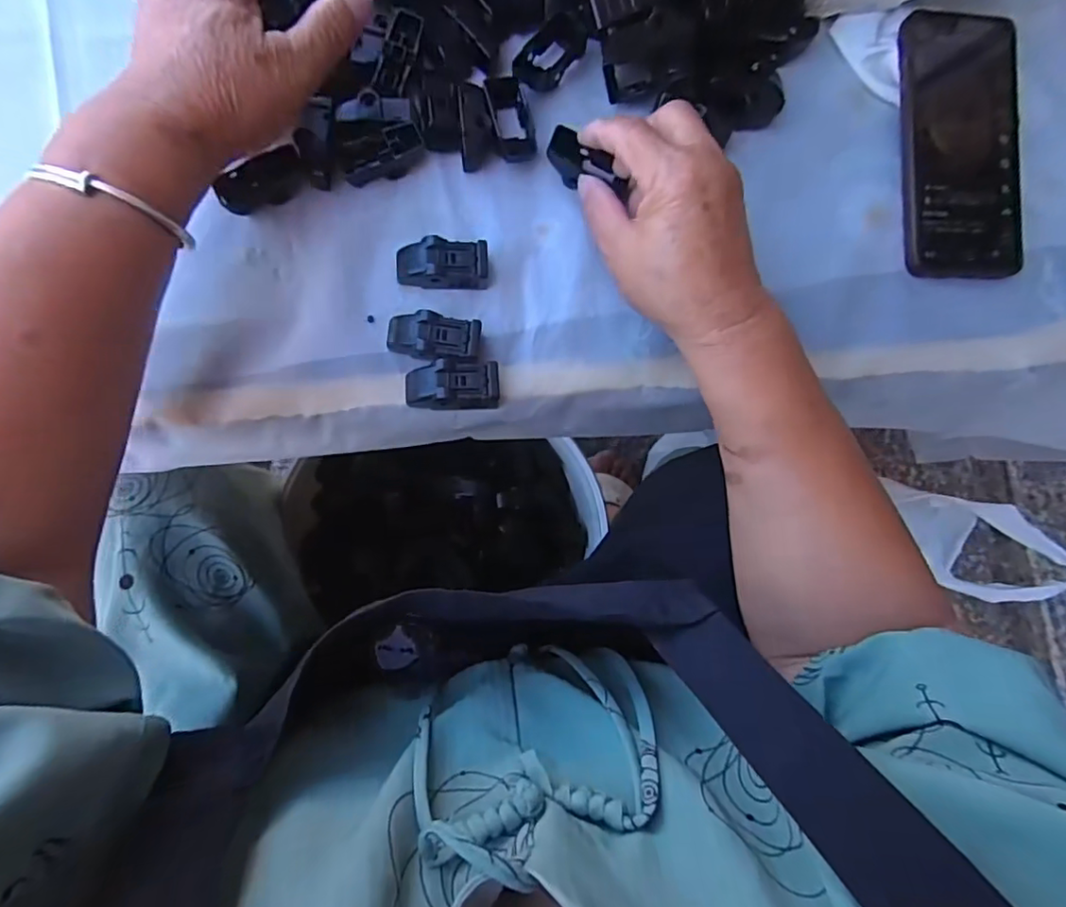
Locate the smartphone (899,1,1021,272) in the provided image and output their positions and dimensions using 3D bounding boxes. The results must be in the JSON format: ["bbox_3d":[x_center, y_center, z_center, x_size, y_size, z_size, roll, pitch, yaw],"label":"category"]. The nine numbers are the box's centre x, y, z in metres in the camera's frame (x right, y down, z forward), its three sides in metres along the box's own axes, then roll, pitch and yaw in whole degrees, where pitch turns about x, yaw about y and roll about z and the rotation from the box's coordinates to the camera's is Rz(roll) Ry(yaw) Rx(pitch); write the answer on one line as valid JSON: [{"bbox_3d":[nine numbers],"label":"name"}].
[{"bbox_3d":[0.275,-0.202,0.369,0.081,0.015,0.178,-2,85,-8],"label":"smartphone"}]

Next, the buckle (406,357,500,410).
[{"bbox_3d":[-0.043,-0.037,0.308,0.049,0.016,0.027,-2,85,-8],"label":"buckle"}]

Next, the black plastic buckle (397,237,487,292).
[{"bbox_3d":[-0.050,-0.104,0.316,0.049,0.016,0.025,-2,85,-8],"label":"black plastic buckle"}]

